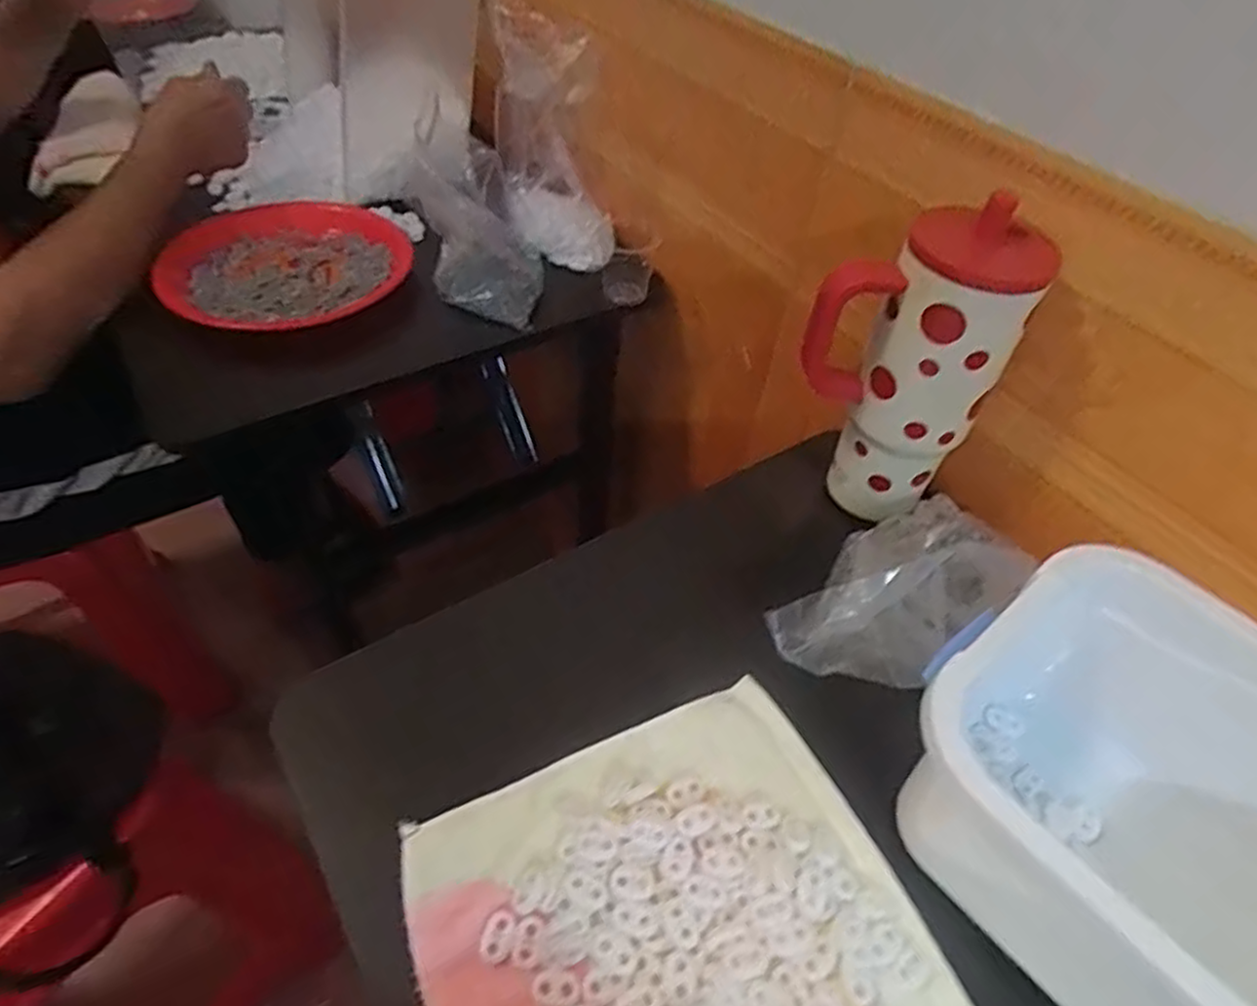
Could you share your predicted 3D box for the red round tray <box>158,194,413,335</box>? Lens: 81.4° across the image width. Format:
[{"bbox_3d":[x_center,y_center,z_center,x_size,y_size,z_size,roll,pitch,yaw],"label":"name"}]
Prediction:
[{"bbox_3d":[-0.345,-0.251,0.749,0.241,0.047,0.226,2,48,-2],"label":"red round tray"}]

